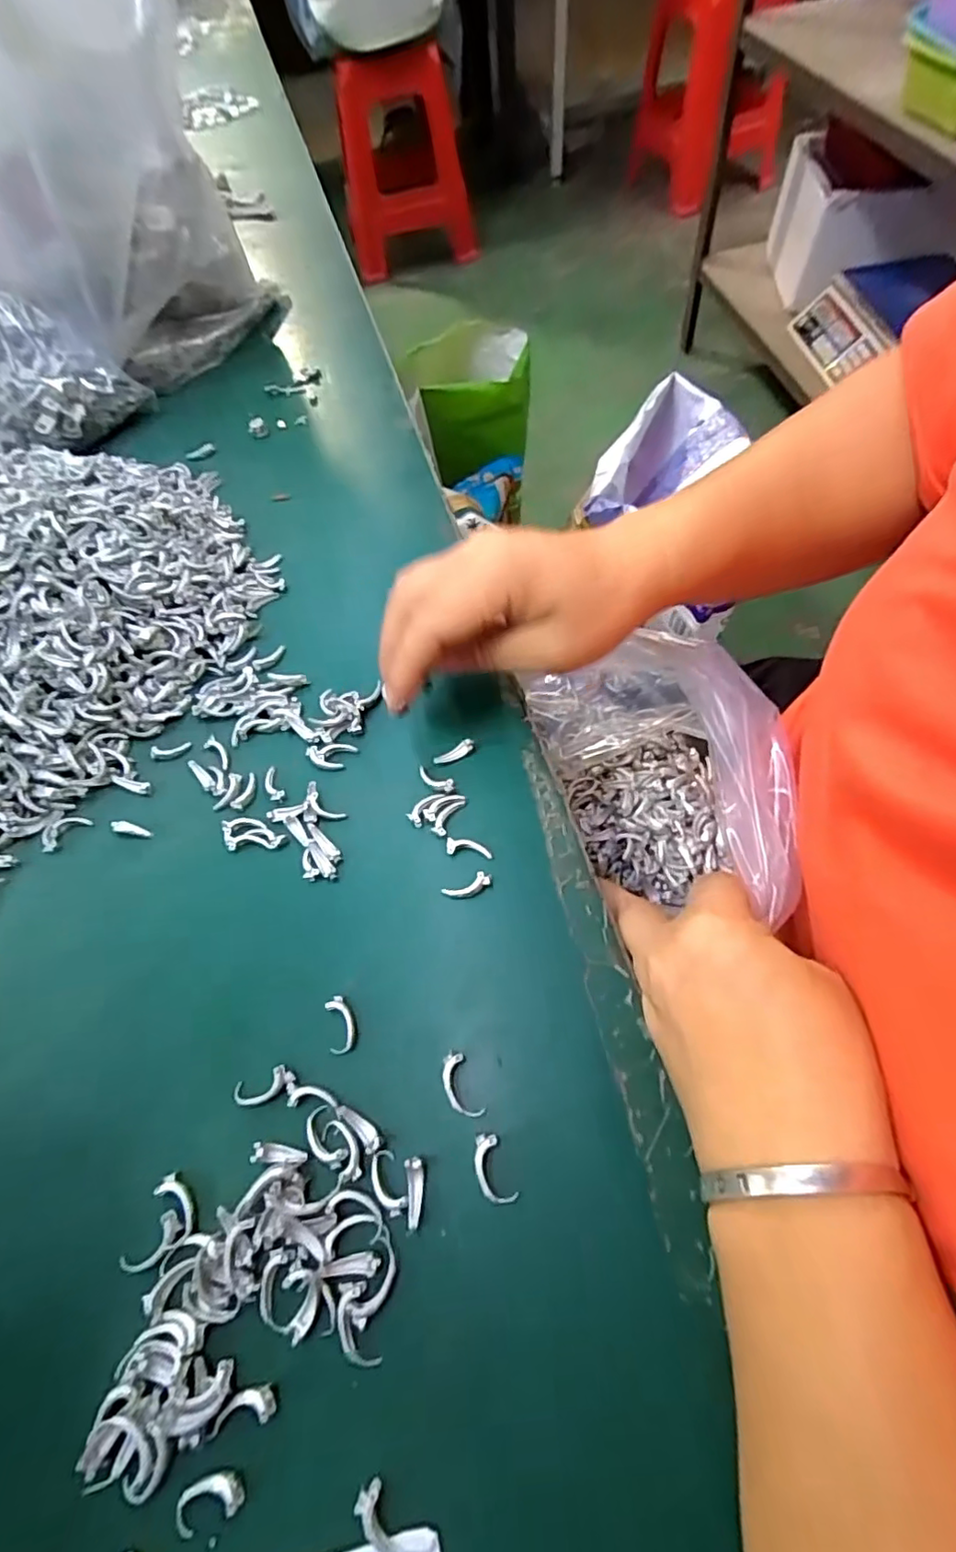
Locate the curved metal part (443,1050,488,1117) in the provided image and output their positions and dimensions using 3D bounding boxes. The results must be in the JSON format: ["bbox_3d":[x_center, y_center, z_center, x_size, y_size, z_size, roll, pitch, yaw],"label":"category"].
[{"bbox_3d":[-0.007,0.114,0.220,0.011,0.004,0.024,-24,63,-6],"label":"curved metal part"}]

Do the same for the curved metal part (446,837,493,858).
[{"bbox_3d":[-0.004,0.031,0.264,0.020,0.004,0.008,4,62,6],"label":"curved metal part"}]

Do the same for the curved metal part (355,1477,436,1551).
[{"bbox_3d":[-0.025,0.214,0.169,0.023,0.005,0.011,32,71,21],"label":"curved metal part"}]

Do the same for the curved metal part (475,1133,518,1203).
[{"bbox_3d":[0.004,0.137,0.207,0.011,0.005,0.022,-23,63,-5],"label":"curved metal part"}]

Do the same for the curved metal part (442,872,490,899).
[{"bbox_3d":[-0.005,0.047,0.255,0.020,0.004,0.007,-21,62,-8],"label":"curved metal part"}]

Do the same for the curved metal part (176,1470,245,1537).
[{"bbox_3d":[-0.079,0.213,0.174,0.021,0.004,0.010,-23,63,-5],"label":"curved metal part"}]

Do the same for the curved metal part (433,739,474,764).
[{"bbox_3d":[-0.011,-0.011,0.286,0.021,0.005,0.006,-28,63,4],"label":"curved metal part"}]

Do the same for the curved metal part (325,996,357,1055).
[{"bbox_3d":[-0.054,0.097,0.235,0.011,0.004,0.021,-15,62,0],"label":"curved metal part"}]

